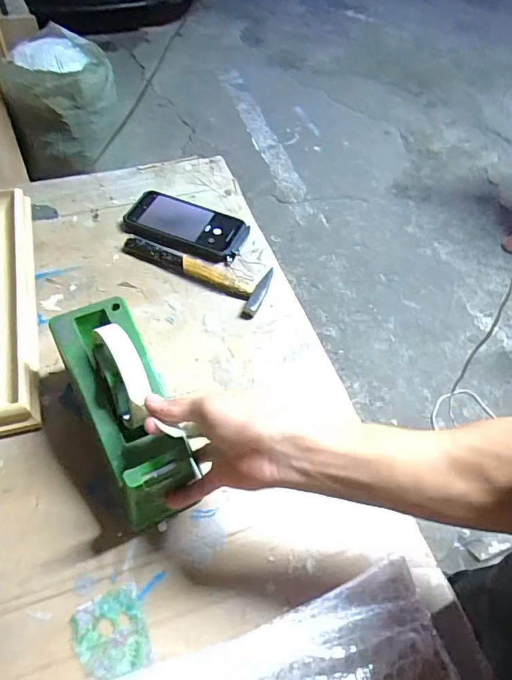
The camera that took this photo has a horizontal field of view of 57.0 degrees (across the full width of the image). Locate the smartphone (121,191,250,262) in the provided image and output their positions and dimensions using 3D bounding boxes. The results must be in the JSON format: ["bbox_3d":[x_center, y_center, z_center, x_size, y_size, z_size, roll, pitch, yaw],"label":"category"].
[{"bbox_3d":[-0.101,-0.164,0.673,0.171,0.019,0.090,20,55,7],"label":"smartphone"}]

